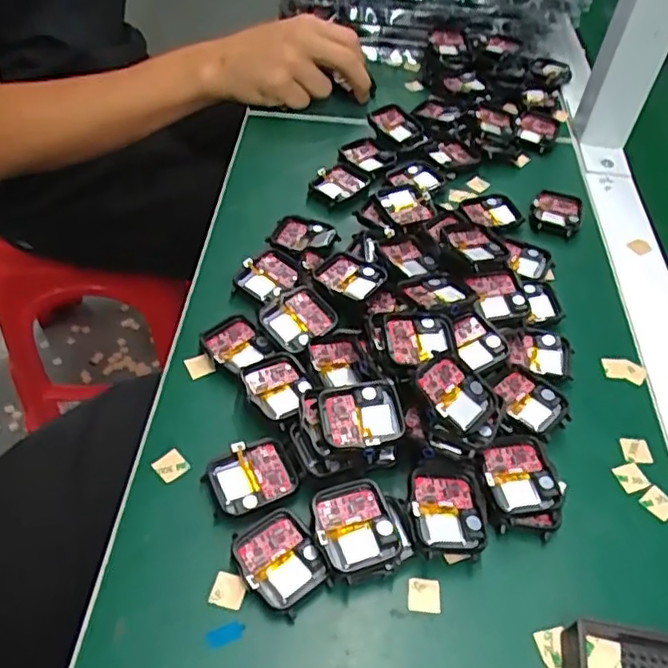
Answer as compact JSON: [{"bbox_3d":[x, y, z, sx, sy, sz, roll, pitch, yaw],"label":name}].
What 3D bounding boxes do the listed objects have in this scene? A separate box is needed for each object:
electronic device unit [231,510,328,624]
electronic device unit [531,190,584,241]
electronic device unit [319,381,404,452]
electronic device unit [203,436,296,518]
[{"bbox_3d":[-0.026,0.111,0.309,0.036,0.012,0.044,-28,57,-25],"label":"electronic device unit"},{"bbox_3d":[0.174,-0.095,0.500,0.037,0.010,0.045,15,50,8],"label":"electronic device unit"},{"bbox_3d":[0.015,0.042,0.335,0.043,0.007,0.039,-7,51,-11],"label":"electronic device unit"},{"bbox_3d":[-0.043,0.076,0.337,0.045,0.013,0.036,-18,53,-18],"label":"electronic device unit"}]

